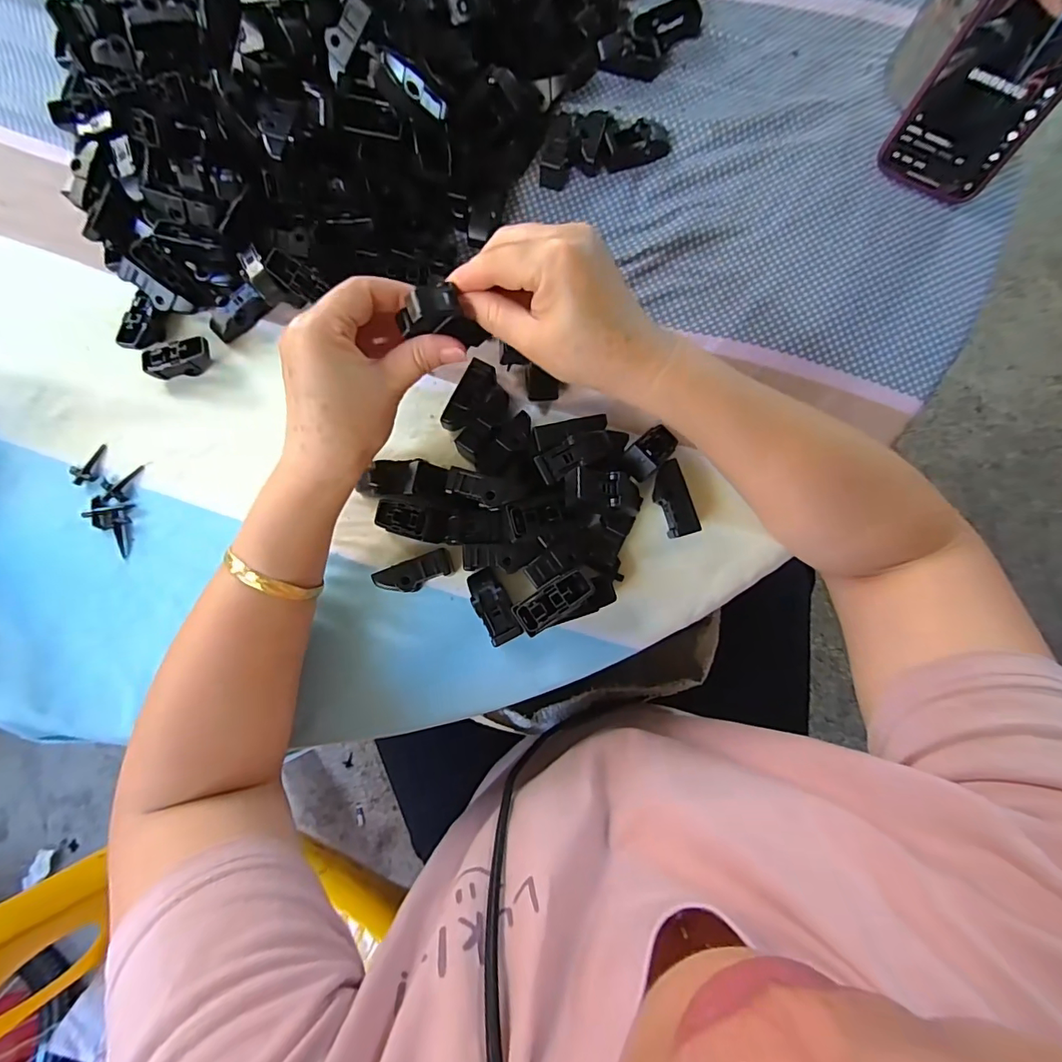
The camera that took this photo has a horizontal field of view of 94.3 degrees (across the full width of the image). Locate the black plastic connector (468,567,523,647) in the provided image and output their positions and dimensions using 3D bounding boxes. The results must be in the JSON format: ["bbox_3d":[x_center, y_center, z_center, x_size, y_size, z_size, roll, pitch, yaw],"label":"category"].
[{"bbox_3d":[-0.024,0.048,0.318,0.021,0.018,0.048,-26,81,-4],"label":"black plastic connector"}]

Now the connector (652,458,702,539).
[{"bbox_3d":[0.092,-0.019,0.321,0.017,0.023,0.047,-17,81,-2],"label":"connector"}]

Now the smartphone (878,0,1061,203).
[{"bbox_3d":[0.303,-0.297,0.299,0.075,0.156,0.016,31,53,6],"label":"smartphone"}]

